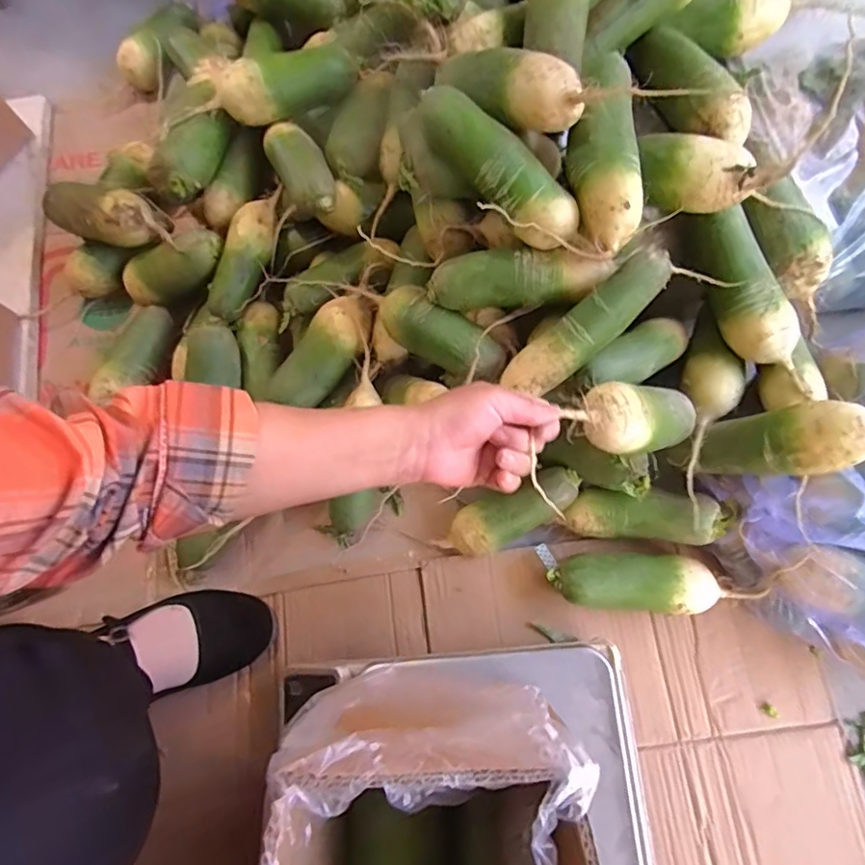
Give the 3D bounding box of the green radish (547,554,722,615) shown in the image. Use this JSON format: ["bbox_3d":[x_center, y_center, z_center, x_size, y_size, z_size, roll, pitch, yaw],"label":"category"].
[{"bbox_3d":[0.204,0.154,0.567,0.165,0.055,0.057,3,73,2],"label":"green radish"}]

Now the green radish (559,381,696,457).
[{"bbox_3d":[0.173,-0.009,0.492,0.172,0.057,0.057,-1,68,-36],"label":"green radish"}]

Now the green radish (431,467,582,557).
[{"bbox_3d":[0.078,0.085,0.576,0.164,0.043,0.054,-28,74,8],"label":"green radish"}]

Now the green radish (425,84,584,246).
[{"bbox_3d":[0.058,-0.227,0.481,0.163,0.050,0.046,43,74,-5],"label":"green radish"}]

